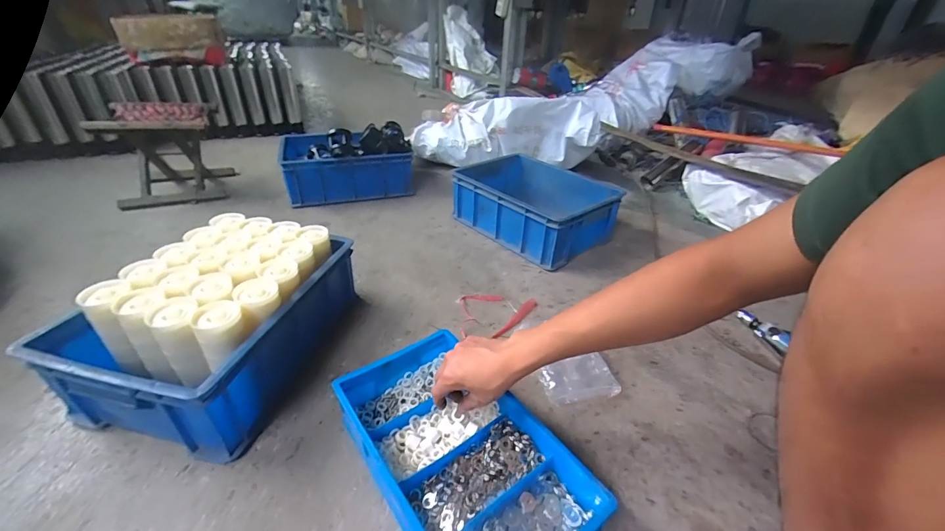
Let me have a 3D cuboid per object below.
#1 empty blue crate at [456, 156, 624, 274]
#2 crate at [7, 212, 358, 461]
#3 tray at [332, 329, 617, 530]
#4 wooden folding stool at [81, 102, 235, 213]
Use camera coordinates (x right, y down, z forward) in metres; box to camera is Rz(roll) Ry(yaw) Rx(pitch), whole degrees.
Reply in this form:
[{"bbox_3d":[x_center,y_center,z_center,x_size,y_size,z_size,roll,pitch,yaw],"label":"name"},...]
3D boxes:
[{"bbox_3d":[0.180,-0.173,1.126,0.302,0.153,0.386,-24,41,-35],"label":"empty blue crate"},{"bbox_3d":[-0.415,0.088,0.671,0.286,0.179,0.389,10,33,12],"label":"crate"},{"bbox_3d":[-0.019,0.249,0.519,0.196,0.089,0.341,-22,39,-32],"label":"tray"},{"bbox_3d":[-0.947,-0.346,1.249,0.273,0.252,0.302,-9,34,-16],"label":"wooden folding stool"}]

